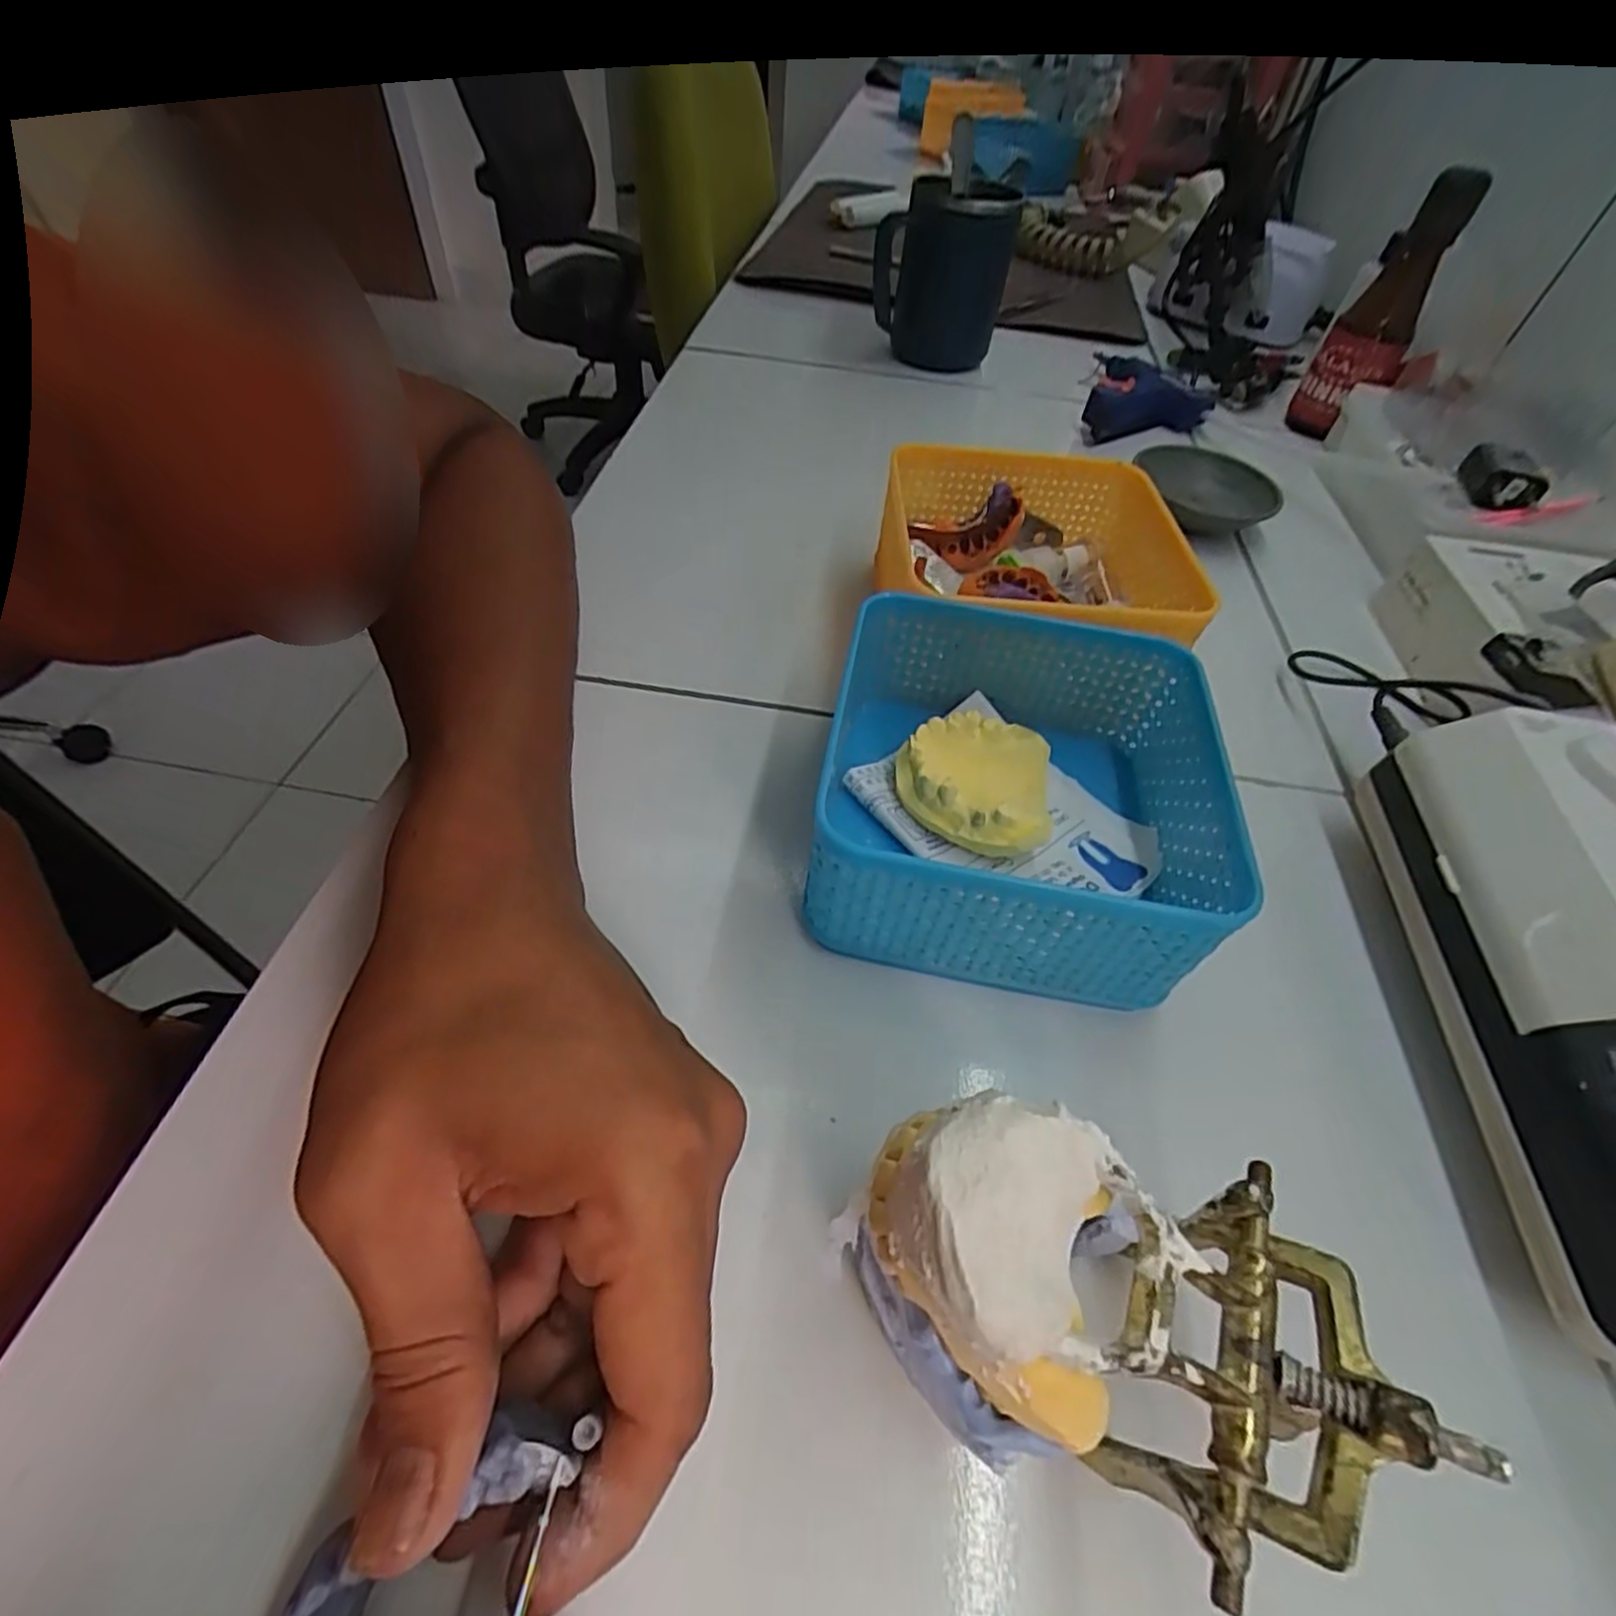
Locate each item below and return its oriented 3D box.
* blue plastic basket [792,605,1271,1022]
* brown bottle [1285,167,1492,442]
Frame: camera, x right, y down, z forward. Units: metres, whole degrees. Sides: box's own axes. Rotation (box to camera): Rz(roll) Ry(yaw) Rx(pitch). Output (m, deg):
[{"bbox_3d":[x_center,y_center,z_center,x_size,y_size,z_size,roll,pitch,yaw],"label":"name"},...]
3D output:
[{"bbox_3d":[0.076,-0.007,0.270,0.139,0.060,0.133,11,51,2],"label":"blue plastic basket"},{"bbox_3d":[0.421,-0.360,0.533,0.058,0.154,0.048,29,55,20],"label":"brown bottle"}]

